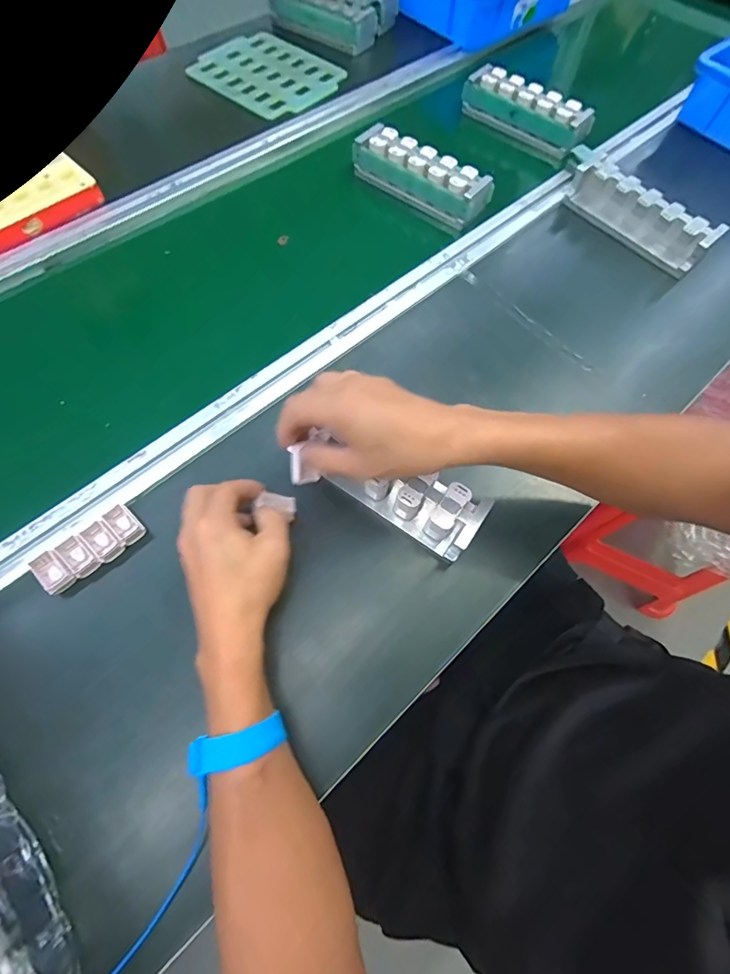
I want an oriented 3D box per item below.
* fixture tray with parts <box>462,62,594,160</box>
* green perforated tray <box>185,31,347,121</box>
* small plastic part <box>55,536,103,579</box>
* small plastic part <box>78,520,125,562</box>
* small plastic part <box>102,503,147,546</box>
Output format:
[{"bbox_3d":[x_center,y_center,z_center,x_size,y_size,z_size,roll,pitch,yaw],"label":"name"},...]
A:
[{"bbox_3d":[0.247,-0.577,0.663,0.204,0.056,0.053,40,70,15],"label":"fixture tray with parts"},{"bbox_3d":[-0.154,-0.675,0.707,0.217,0.012,0.184,40,70,15],"label":"green perforated tray"},{"bbox_3d":[-0.246,0.061,0.374,0.035,0.013,0.021,41,71,15],"label":"small plastic part"},{"bbox_3d":[-0.230,0.048,0.381,0.035,0.013,0.022,39,70,15],"label":"small plastic part"},{"bbox_3d":[-0.214,0.034,0.387,0.036,0.014,0.021,42,71,15],"label":"small plastic part"}]

